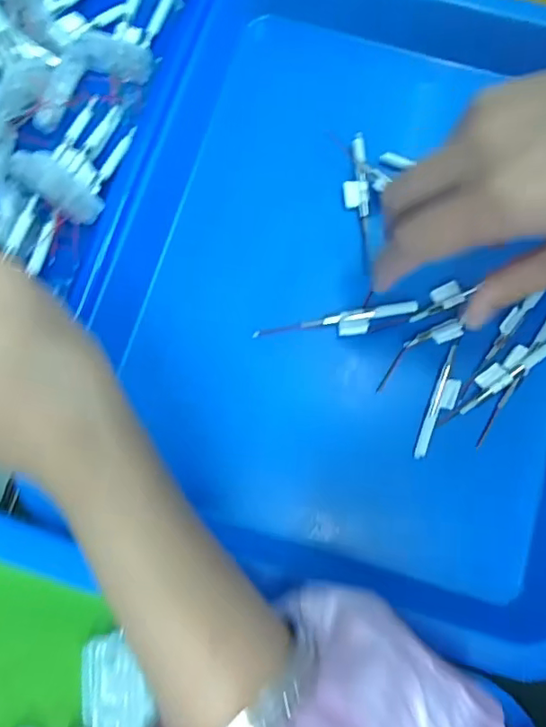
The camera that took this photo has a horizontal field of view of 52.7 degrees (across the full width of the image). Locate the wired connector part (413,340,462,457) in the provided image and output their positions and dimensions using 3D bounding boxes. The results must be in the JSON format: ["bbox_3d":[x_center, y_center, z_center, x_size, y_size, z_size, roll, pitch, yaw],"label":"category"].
[{"bbox_3d":[0.085,0.018,0.273,0.011,0.006,0.061,22,78,5],"label":"wired connector part"}]

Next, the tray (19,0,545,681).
[{"bbox_3d":[0.054,-0.049,0.300,0.279,0.066,0.325,15,77,4],"label":"tray"}]

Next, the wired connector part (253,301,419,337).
[{"bbox_3d":[0.033,-0.021,0.281,0.083,0.004,0.013,-8,77,-2],"label":"wired connector part"}]

